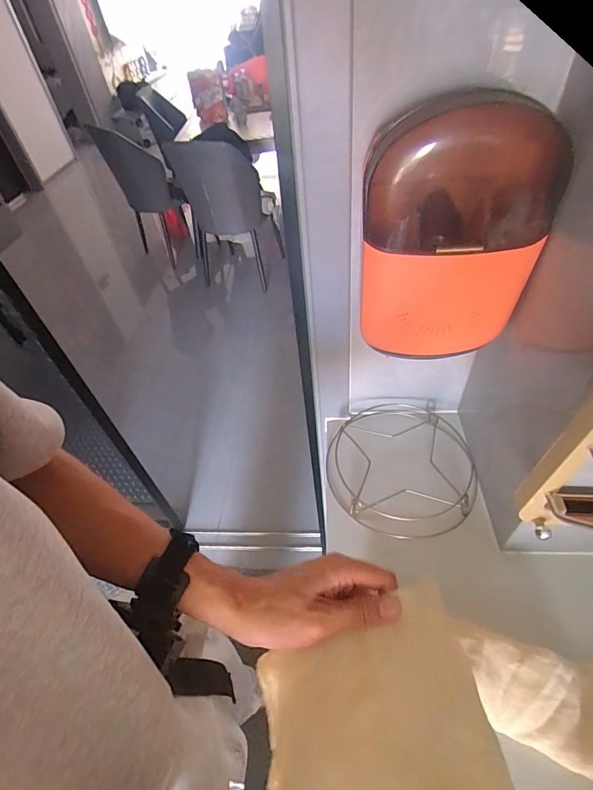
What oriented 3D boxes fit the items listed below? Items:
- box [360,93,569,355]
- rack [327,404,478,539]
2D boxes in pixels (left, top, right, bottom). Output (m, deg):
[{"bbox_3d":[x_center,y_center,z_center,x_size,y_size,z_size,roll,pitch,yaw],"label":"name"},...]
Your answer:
[{"bbox_3d":[0.177,-0.179,0.476,0.196,0.280,0.106,-1,46,1],"label":"box"},{"bbox_3d":[0.178,0.122,0.687,0.239,0.058,0.257,-1,46,1],"label":"rack"}]

